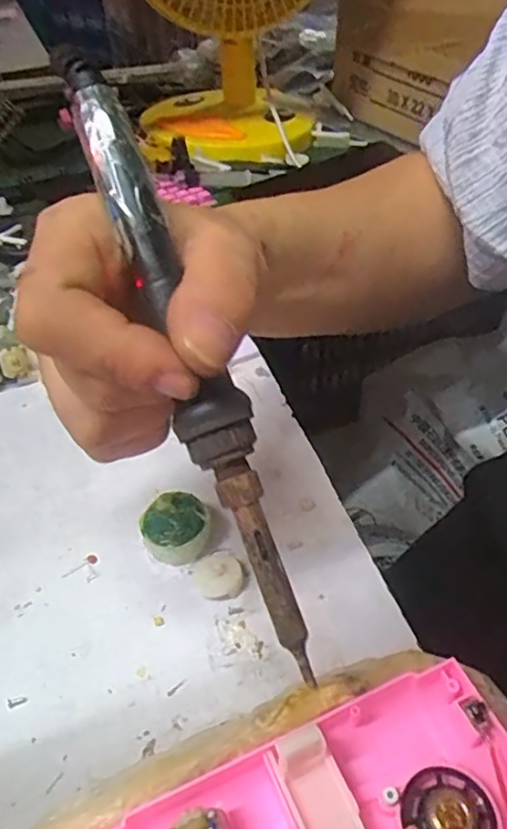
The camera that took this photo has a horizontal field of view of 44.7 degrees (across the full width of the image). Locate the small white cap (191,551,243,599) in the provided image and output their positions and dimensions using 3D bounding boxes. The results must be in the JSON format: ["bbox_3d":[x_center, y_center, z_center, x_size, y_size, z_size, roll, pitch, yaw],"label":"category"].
[{"bbox_3d":[-0.016,0.076,0.289,0.021,0.009,0.023,-1,43,1],"label":"small white cap"}]

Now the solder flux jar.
[{"bbox_3d":[-0.039,0.057,0.302,0.033,0.022,0.032,-1,43,1],"label":"solder flux jar"}]

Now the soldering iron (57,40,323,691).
[{"bbox_3d":[-0.019,-0.017,0.173,0.017,0.016,0.179,-20,86,-28],"label":"soldering iron"}]

